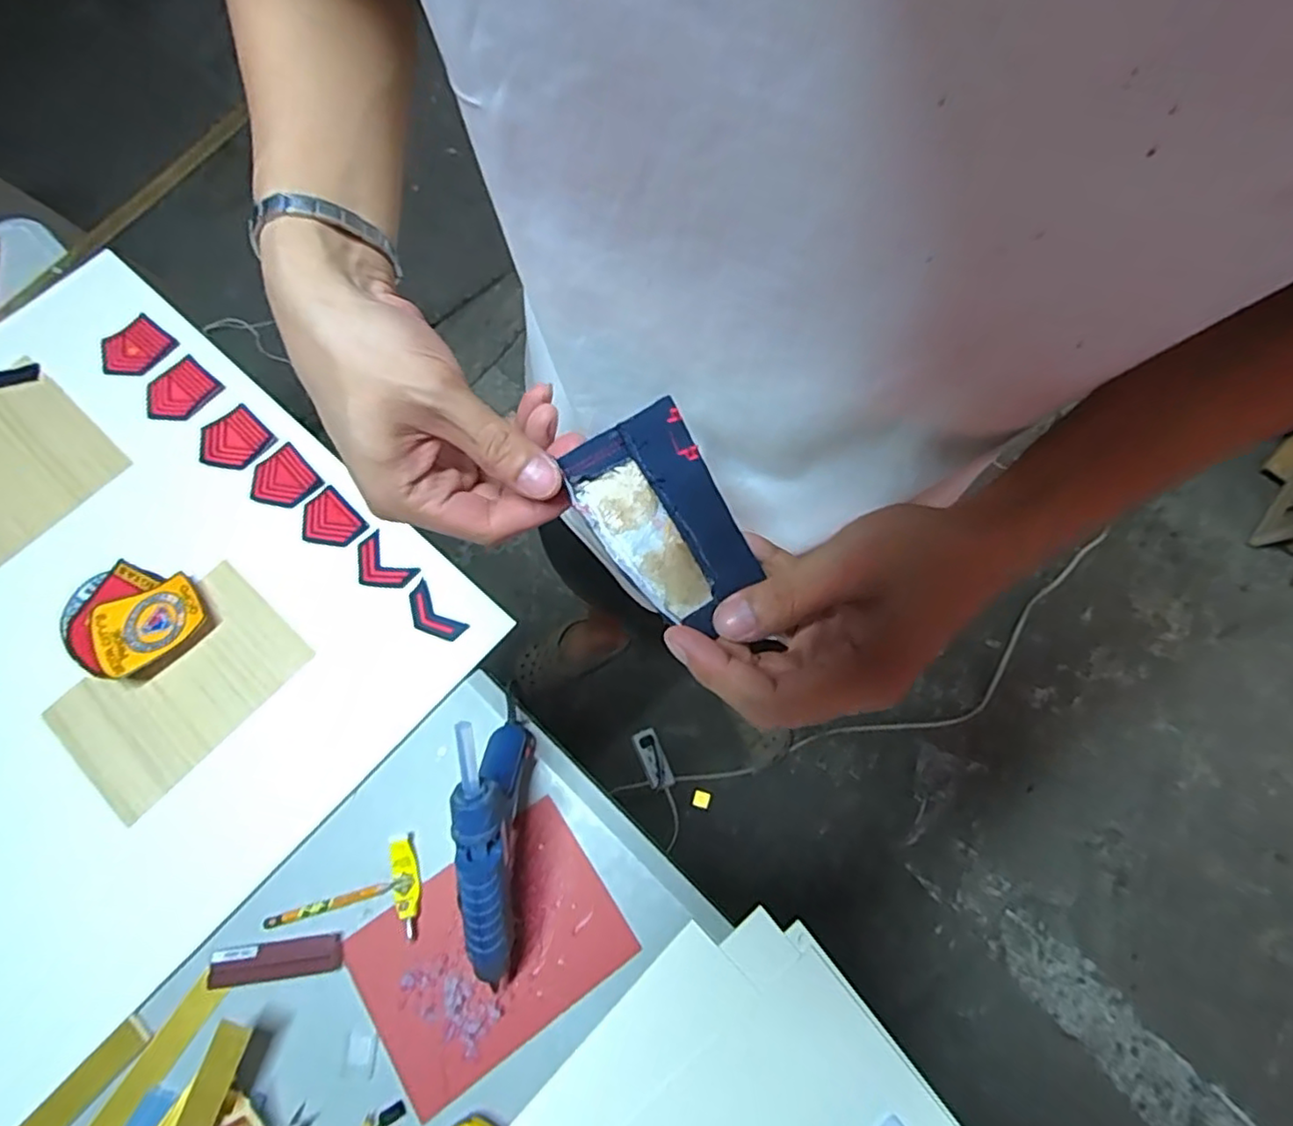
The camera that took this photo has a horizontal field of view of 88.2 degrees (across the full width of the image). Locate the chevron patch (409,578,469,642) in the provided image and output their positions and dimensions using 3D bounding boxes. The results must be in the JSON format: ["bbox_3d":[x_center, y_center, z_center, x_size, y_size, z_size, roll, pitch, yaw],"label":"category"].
[{"bbox_3d":[-0.198,0.047,0.610,0.066,0.005,0.032,41,77,14],"label":"chevron patch"}]

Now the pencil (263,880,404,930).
[{"bbox_3d":[-0.251,0.273,0.533,0.106,0.008,0.009,-15,71,-3],"label":"pencil"}]

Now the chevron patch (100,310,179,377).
[{"bbox_3d":[-0.551,-0.230,0.714,0.066,0.006,0.070,36,76,13],"label":"chevron patch"}]

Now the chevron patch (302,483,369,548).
[{"bbox_3d":[-0.307,-0.040,0.643,0.064,0.006,0.051,41,70,15],"label":"chevron patch"}]

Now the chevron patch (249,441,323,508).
[{"bbox_3d":[-0.361,-0.081,0.659,0.058,0.008,0.062,-42,77,-18],"label":"chevron patch"}]

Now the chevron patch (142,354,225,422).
[{"bbox_3d":[-0.484,-0.175,0.695,0.062,0.009,0.072,41,82,10],"label":"chevron patch"}]

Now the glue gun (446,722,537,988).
[{"bbox_3d":[-0.112,0.205,0.478,0.035,0.146,0.178,1,71,3],"label":"glue gun"}]

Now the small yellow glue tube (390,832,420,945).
[{"bbox_3d":[-0.193,0.259,0.534,0.022,0.005,0.077,-12,71,-2],"label":"small yellow glue tube"}]

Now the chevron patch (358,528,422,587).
[{"bbox_3d":[-0.251,0.003,0.627,0.063,0.006,0.043,40,69,13],"label":"chevron patch"}]

